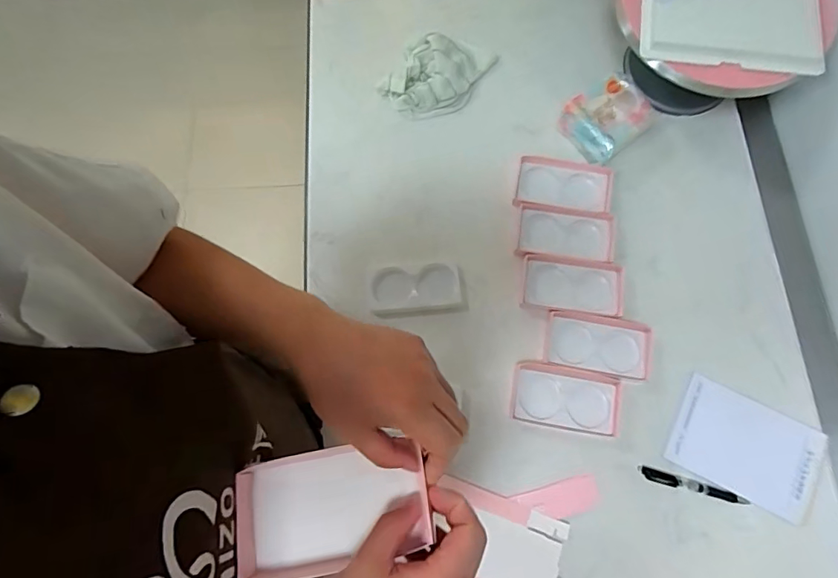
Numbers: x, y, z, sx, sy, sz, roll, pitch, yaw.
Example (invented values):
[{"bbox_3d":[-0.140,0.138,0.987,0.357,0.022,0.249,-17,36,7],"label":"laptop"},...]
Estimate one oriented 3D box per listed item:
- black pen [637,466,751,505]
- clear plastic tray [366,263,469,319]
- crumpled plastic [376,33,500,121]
[{"bbox_3d":[0.364,0.263,0.619,0.135,0.013,0.016,16,76,6],"label":"black pen"},{"bbox_3d":[-0.003,-0.001,0.685,0.141,0.029,0.079,-7,75,0],"label":"clear plastic tray"},{"bbox_3d":[0.031,-0.361,0.774,0.138,0.038,0.173,29,78,9],"label":"crumpled plastic"}]

